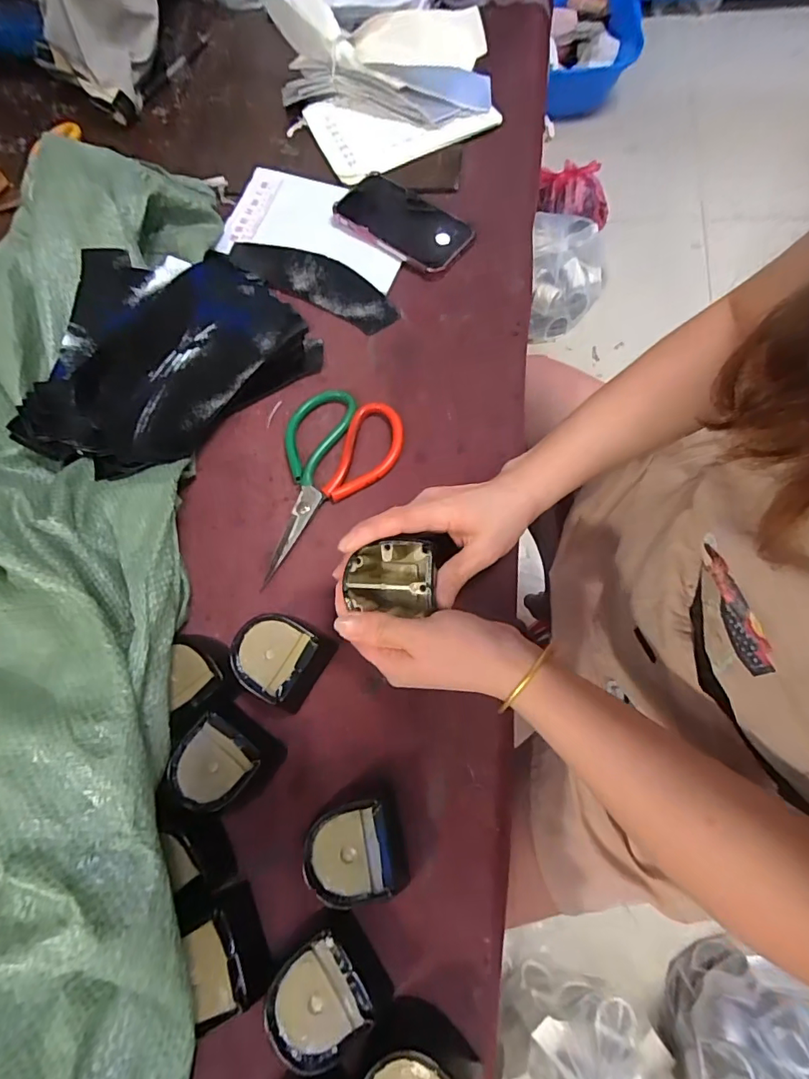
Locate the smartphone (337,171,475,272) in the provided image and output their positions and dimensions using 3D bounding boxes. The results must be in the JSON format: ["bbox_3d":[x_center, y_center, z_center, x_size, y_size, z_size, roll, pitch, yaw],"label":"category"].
[{"bbox_3d":[-0.001,-0.344,0.528,0.149,0.009,0.077,36,78,16],"label":"smartphone"}]

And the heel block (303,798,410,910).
[{"bbox_3d":[-0.033,0.204,0.328,0.061,0.043,0.057,-11,72,0],"label":"heel block"}]

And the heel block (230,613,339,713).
[{"bbox_3d":[-0.095,0.090,0.375,0.061,0.041,0.061,24,75,11],"label":"heel block"}]

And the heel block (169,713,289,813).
[{"bbox_3d":[-0.129,0.162,0.352,0.062,0.044,0.060,25,75,11],"label":"heel block"}]

